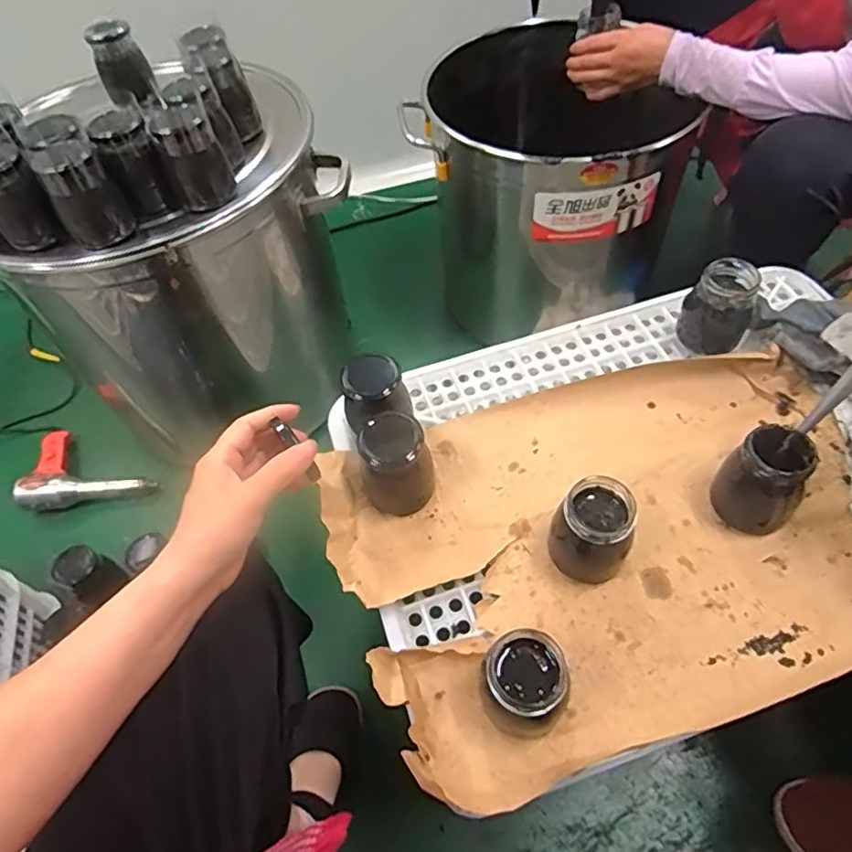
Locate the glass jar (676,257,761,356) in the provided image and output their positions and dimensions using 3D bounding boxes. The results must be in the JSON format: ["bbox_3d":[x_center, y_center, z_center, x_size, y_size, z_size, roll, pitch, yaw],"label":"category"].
[{"bbox_3d":[0.314,-0.125,0.644,0.069,0.087,0.062,28,62,20],"label":"glass jar"}]

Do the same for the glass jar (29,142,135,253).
[{"bbox_3d":[-0.356,-0.242,0.635,0.068,0.097,0.069,-1,56,2],"label":"glass jar"}]

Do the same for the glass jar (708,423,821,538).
[{"bbox_3d":[0.292,0.048,0.519,0.063,0.083,0.060,-1,56,2],"label":"glass jar"}]

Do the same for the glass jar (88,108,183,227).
[{"bbox_3d":[-0.314,-0.275,0.655,0.055,0.109,0.060,-1,56,2],"label":"glass jar"}]

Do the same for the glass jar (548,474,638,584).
[{"bbox_3d":[0.139,0.089,0.503,0.066,0.082,0.059,24,60,18],"label":"glass jar"}]

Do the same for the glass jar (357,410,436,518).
[{"bbox_3d":[-0.026,0.035,0.561,0.063,0.095,0.063,-1,56,2],"label":"glass jar"}]

